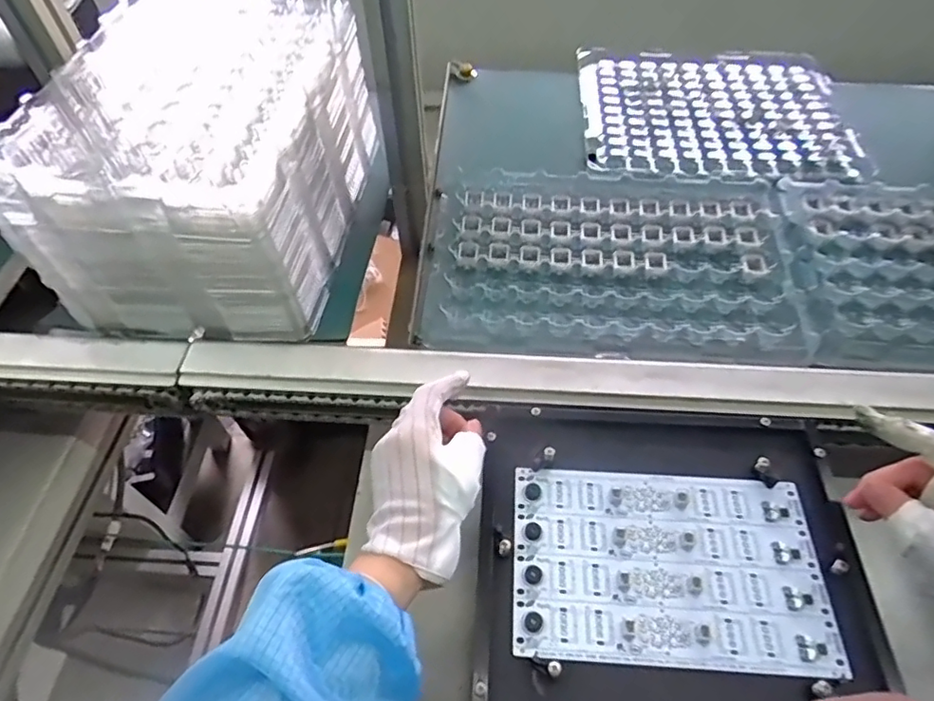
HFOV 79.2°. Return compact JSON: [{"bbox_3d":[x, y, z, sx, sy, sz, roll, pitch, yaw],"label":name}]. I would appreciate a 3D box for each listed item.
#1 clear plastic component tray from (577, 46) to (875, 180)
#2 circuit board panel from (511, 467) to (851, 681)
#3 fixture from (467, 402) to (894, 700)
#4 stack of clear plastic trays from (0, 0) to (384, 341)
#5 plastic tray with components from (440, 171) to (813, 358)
[{"bbox_3d":[0.300,-0.296,0.689,0.315,0.028,0.253,3,58,2],"label":"clear plastic component tray"},{"bbox_3d":[0.138,0.146,0.393,0.207,0.007,0.127,3,52,2],"label":"circuit board panel"},{"bbox_3d":[0.141,0.143,0.392,0.252,0.015,0.233,2,52,1],"label":"fixture"},{"bbox_3d":[-0.236,-0.194,0.541,0.226,0.150,0.328,3,52,2],"label":"stack of clear plastic trays"},{"bbox_3d":[0.147,-0.100,0.542,0.324,0.016,0.215,5,58,4],"label":"plastic tray with components"}]

